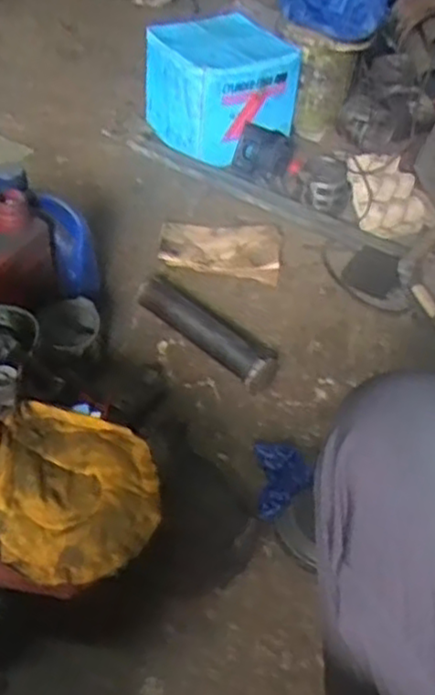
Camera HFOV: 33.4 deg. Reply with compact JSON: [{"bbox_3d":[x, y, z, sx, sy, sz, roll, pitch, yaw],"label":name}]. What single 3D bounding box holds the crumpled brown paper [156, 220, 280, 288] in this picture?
[{"bbox_3d":[0.006,-0.162,1.161,0.191,0.025,0.131,10,44,3],"label":"crumpled brown paper"}]

